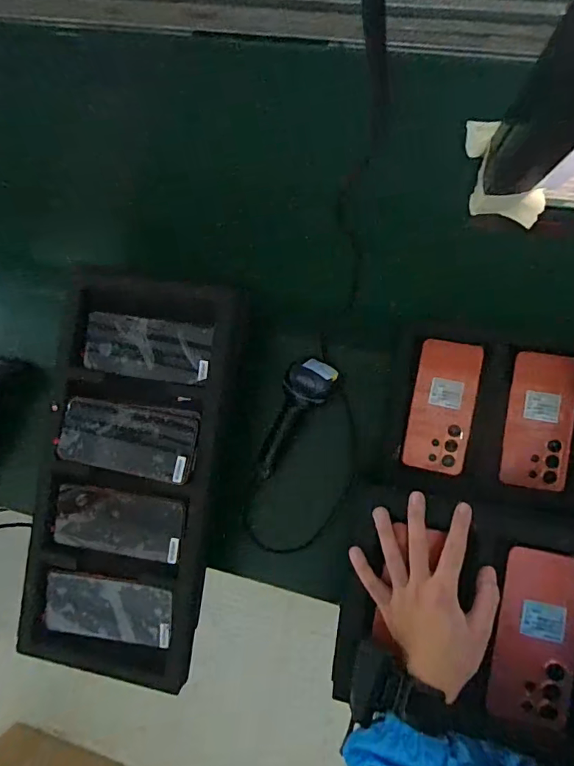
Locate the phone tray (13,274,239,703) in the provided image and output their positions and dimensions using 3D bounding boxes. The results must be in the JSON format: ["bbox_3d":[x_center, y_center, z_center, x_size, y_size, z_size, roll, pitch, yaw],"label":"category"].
[{"bbox_3d":[-0.202,0.117,0.588,0.277,0.052,0.504,7,87,11],"label":"phone tray"}]

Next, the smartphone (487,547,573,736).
[{"bbox_3d":[0.253,0.255,0.458,0.078,0.012,0.166,9,88,11],"label":"smartphone"}]

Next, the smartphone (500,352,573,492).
[{"bbox_3d":[0.326,0.049,0.585,0.079,0.008,0.169,7,90,10],"label":"smartphone"}]

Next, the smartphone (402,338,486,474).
[{"bbox_3d":[0.211,0.032,0.616,0.080,0.015,0.172,10,89,15],"label":"smartphone"}]

